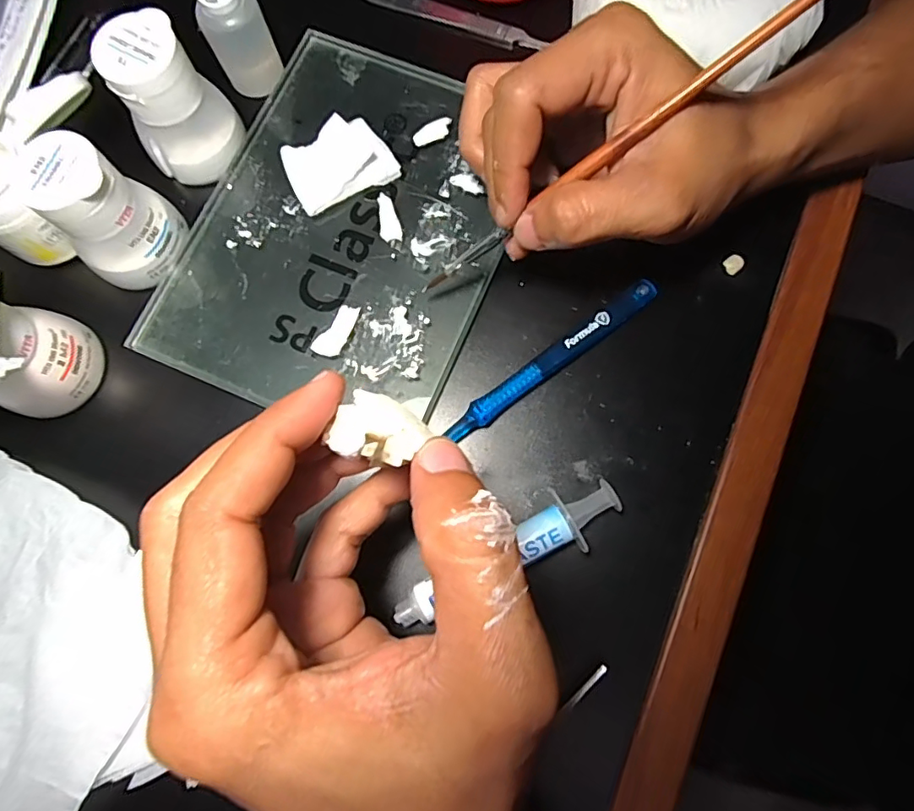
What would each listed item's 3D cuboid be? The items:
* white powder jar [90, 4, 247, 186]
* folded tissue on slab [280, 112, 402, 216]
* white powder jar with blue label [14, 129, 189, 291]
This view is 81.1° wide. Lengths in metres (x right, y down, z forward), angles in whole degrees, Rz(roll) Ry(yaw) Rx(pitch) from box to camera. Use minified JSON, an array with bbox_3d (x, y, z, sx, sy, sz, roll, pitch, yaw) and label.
[{"bbox_3d":[-0.137,-0.147,0.256,0.048,0.053,0.040,-32,79,-6],"label":"white powder jar"},{"bbox_3d":[-0.060,-0.123,0.272,0.052,0.014,0.040,-27,79,-5],"label":"folded tissue on slab"},{"bbox_3d":[-0.159,-0.088,0.244,0.039,0.056,0.046,42,81,9],"label":"white powder jar with blue label"}]

